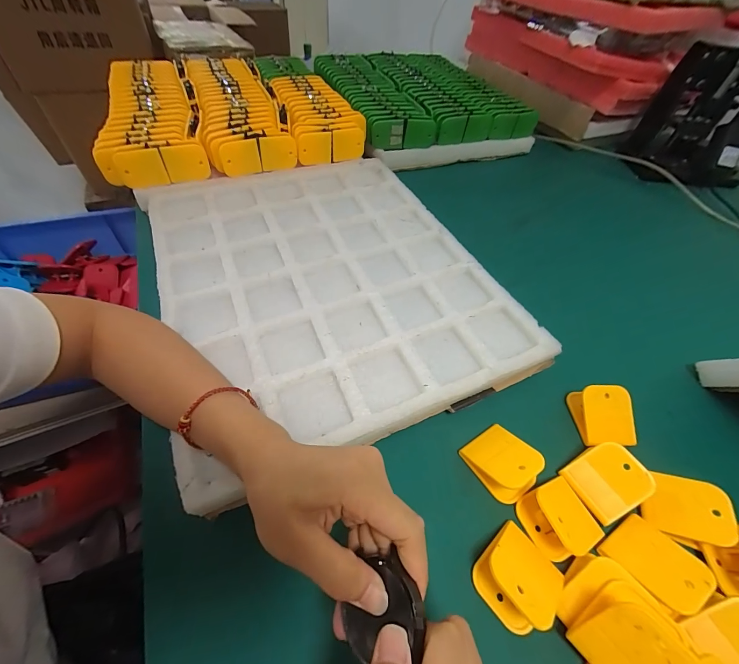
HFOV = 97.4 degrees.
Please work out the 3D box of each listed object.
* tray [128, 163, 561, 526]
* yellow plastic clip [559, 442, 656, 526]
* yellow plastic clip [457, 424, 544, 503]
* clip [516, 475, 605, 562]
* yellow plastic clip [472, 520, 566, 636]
[{"bbox_3d":[-0.054,-0.079,0.387,0.350,0.026,0.422,-17,55,-18],"label":"tray"},{"bbox_3d":[0.198,0.121,0.268,0.052,0.021,0.046,-24,57,-22],"label":"yellow plastic clip"},{"bbox_3d":[0.113,0.110,0.275,0.049,0.027,0.055,-26,58,-23],"label":"yellow plastic clip"},{"bbox_3d":[0.150,0.141,0.248,0.053,0.024,0.047,-15,54,-16],"label":"clip"},{"bbox_3d":[0.106,0.170,0.226,0.052,0.027,0.048,-33,61,-27],"label":"yellow plastic clip"}]

